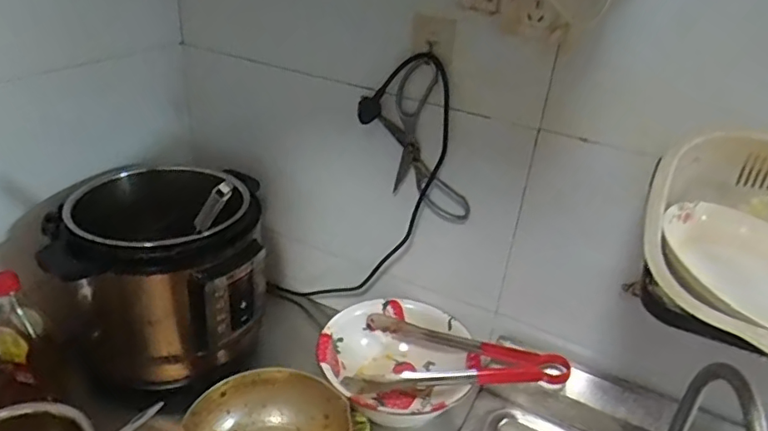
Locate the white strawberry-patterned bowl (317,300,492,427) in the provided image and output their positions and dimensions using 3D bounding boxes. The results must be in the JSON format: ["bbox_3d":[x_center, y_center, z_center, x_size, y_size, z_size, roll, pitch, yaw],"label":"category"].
[{"bbox_3d":[0.019,0.230,0.846,0.220,0.104,0.215,6,32,-4],"label":"white strawberry-patterned bowl"}]

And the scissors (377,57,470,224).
[{"bbox_3d":[0.051,-0.092,0.795,0.105,0.240,0.011,-6,25,29],"label":"scissors"}]

